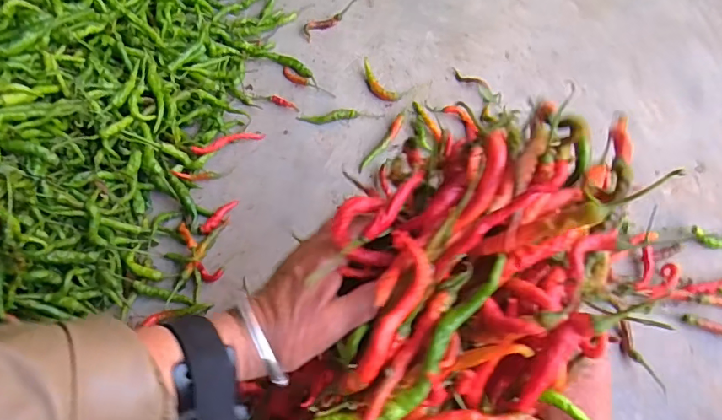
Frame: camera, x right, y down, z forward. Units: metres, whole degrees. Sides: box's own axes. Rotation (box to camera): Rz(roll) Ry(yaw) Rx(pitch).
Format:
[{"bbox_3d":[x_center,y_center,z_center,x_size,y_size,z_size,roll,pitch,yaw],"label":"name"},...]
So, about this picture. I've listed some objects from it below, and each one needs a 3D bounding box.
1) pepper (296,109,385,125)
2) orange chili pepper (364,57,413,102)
[{"bbox_3d":[-0.027,-0.130,0.691,0.116,0.011,0.018,-8,61,-7],"label":"pepper"},{"bbox_3d":[0.031,-0.180,0.712,0.079,0.018,0.039,30,63,13],"label":"orange chili pepper"}]

